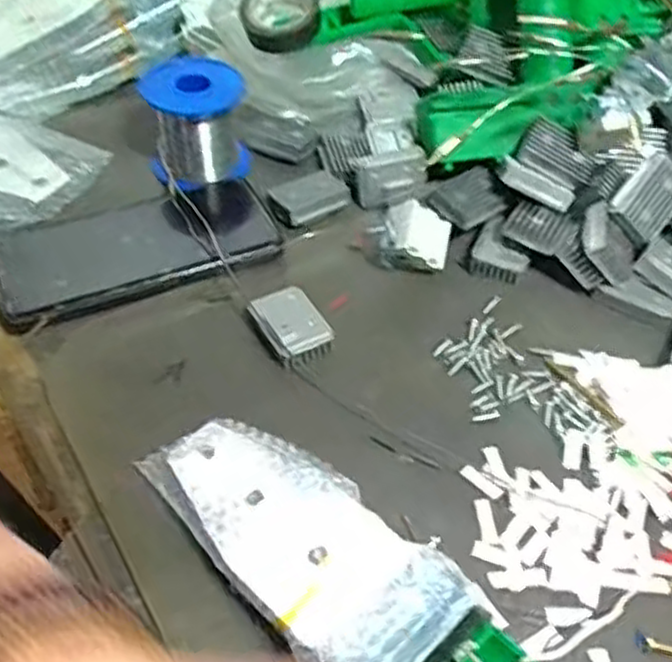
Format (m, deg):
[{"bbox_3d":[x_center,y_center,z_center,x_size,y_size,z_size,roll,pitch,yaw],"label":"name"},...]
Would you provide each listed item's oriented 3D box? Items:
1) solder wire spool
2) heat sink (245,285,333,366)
[{"bbox_3d":[-0.091,-0.134,0.501,0.066,0.064,0.066,-6,49,-7],"label":"solder wire spool"},{"bbox_3d":[-0.026,-0.004,0.425,0.035,0.012,0.047,-22,53,-20],"label":"heat sink"}]

